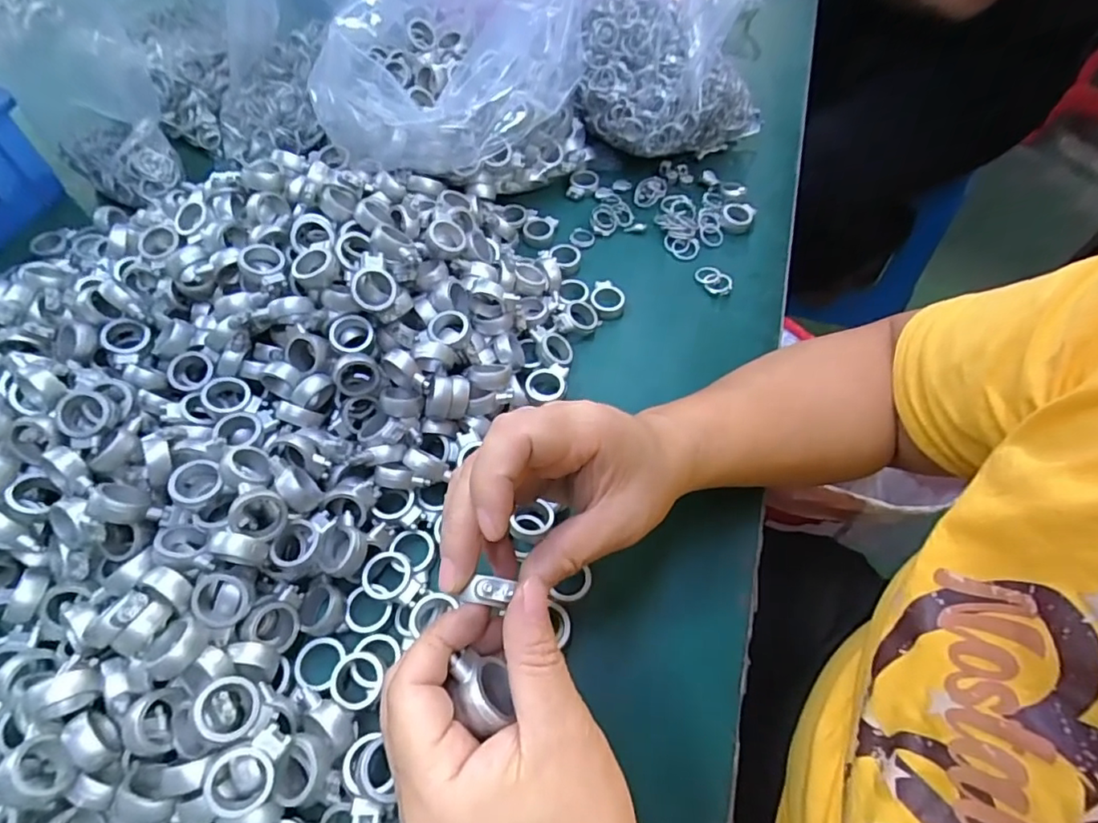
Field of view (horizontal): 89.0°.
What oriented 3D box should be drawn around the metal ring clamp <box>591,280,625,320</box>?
[{"bbox_3d":[0.045,-0.085,0.423,0.025,0.009,0.031,8,58,4],"label":"metal ring clamp"}]

